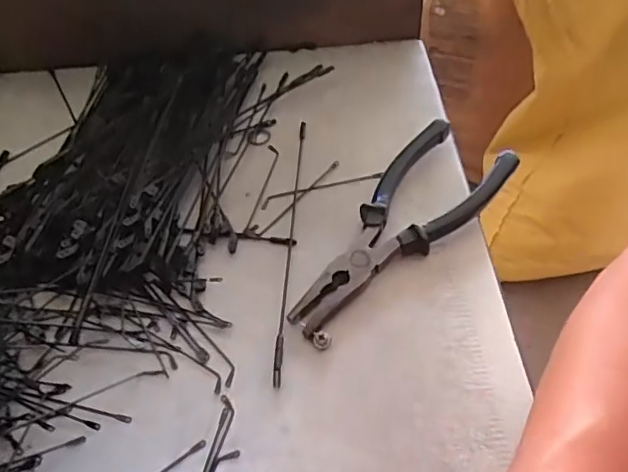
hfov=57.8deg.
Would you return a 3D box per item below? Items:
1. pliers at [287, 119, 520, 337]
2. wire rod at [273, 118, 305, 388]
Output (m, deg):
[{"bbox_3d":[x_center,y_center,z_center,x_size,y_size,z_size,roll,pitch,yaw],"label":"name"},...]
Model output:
[{"bbox_3d":[0.046,-0.010,0.355,0.176,0.018,0.067,-38,59,-24],"label":"pliers"},{"bbox_3d":[-0.014,-0.003,0.361,0.004,0.007,0.206,1,52,4],"label":"wire rod"}]

